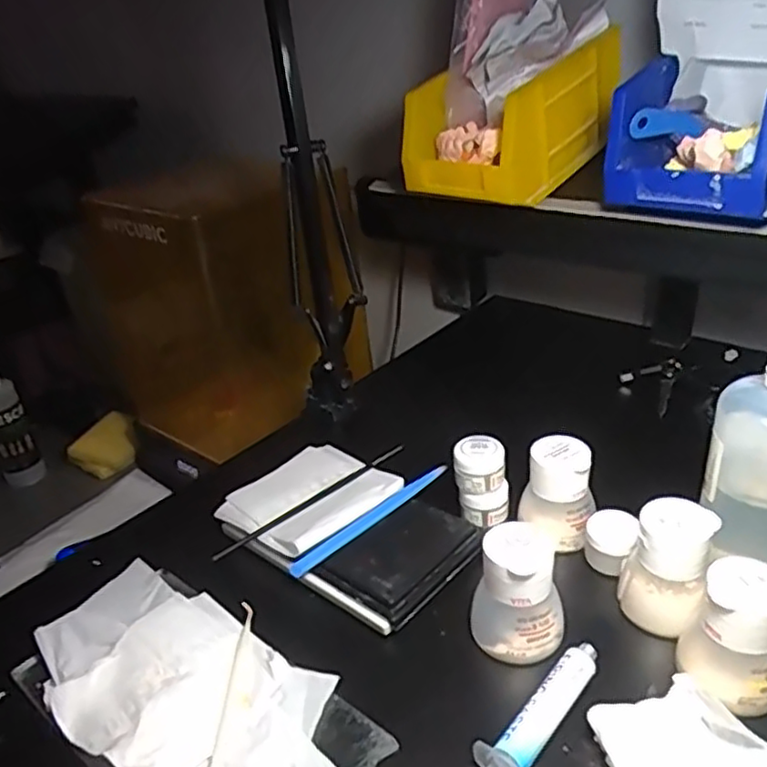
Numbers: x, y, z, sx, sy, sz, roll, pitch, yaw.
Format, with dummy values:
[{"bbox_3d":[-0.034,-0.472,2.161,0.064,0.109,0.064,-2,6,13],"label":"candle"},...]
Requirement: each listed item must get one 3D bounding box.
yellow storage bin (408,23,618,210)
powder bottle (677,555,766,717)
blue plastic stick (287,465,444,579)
[{"bbox_3d":[0.096,-0.206,0.533,0.101,0.093,0.140,21,39,37],"label":"yellow storage bin"},{"bbox_3d":[0.173,0.120,0.331,0.046,0.054,0.043,13,35,29],"label":"powder bottle"},{"bbox_3d":[-0.006,0.087,0.451,0.134,0.008,0.010,-29,37,-34],"label":"blue plastic stick"}]

